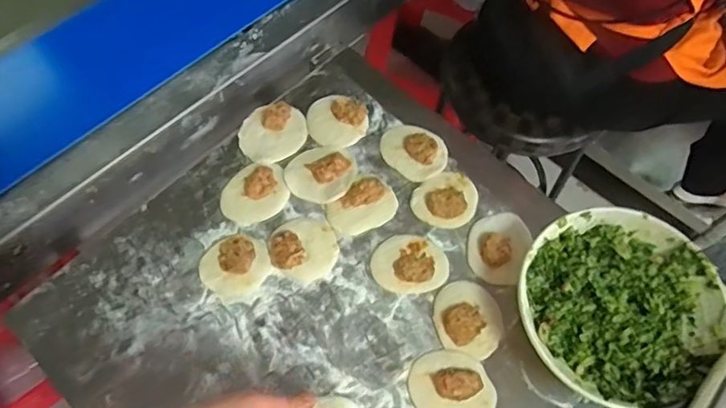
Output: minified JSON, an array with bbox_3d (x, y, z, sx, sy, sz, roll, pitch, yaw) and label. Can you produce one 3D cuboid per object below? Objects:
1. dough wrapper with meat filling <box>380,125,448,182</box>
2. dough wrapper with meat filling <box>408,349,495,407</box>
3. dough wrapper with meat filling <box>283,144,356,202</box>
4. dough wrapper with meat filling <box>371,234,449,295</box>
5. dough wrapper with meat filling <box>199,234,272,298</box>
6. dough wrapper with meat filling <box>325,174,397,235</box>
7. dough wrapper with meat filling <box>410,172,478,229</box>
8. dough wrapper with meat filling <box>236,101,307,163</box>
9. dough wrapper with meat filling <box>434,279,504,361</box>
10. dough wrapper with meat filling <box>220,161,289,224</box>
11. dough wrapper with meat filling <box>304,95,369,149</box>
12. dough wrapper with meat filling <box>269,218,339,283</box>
[{"bbox_3d":[0.070,-0.078,0.745,0.095,0.034,0.068,33,68,14],"label":"dough wrapper with meat filling"},{"bbox_3d":[0.103,0.212,0.610,0.088,0.026,0.095,0,64,-1],"label":"dough wrapper with meat filling"},{"bbox_3d":[-0.057,-0.047,0.731,0.092,0.026,0.088,0,64,-1],"label":"dough wrapper with meat filling"},{"bbox_3d":[0.060,0.073,0.680,0.093,0.024,0.075,5,64,1],"label":"dough wrapper with meat filling"},{"bbox_3d":[-0.162,0.073,0.672,0.084,0.034,0.076,-17,66,-9],"label":"dough wrapper with meat filling"},{"bbox_3d":[-0.001,0.003,0.708,0.090,0.029,0.061,-26,67,-13],"label":"dough wrapper with meat filling"},{"bbox_3d":[0.111,-0.011,0.716,0.084,0.029,0.080,0,64,-1],"label":"dough wrapper with meat filling"},{"bbox_3d":[-0.129,-0.108,0.754,0.095,0.036,0.088,0,64,-1],"label":"dough wrapper with meat filling"},{"bbox_3d":[0.130,0.134,0.647,0.083,0.032,0.090,0,64,-1],"label":"dough wrapper with meat filling"},{"bbox_3d":[-0.147,-0.018,0.716,0.092,0.033,0.077,-26,67,-13],"label":"dough wrapper with meat filling"},{"bbox_3d":[-0.040,-0.122,0.766,0.087,0.028,0.080,0,64,-1],"label":"dough wrapper with meat filling"},{"bbox_3d":[-0.077,0.052,0.684,0.083,0.030,0.086,0,64,-1],"label":"dough wrapper with meat filling"}]

